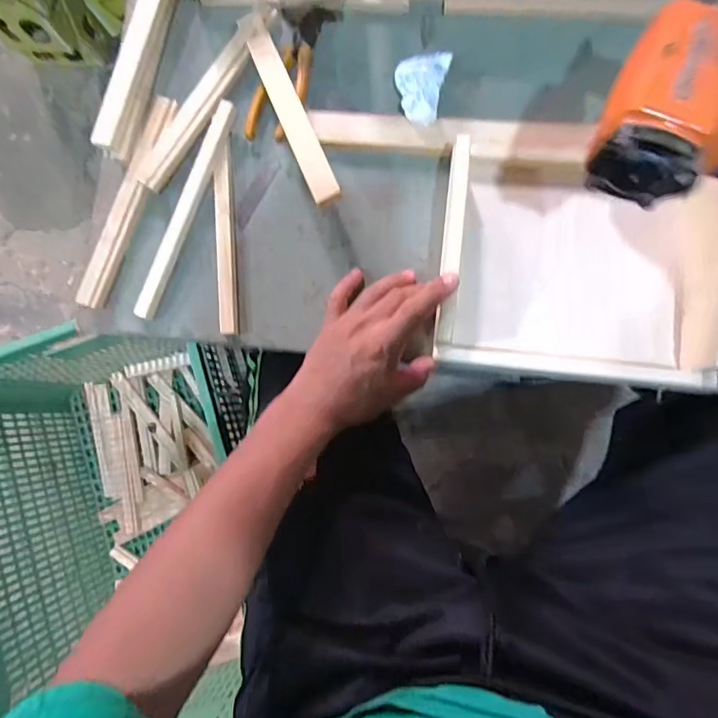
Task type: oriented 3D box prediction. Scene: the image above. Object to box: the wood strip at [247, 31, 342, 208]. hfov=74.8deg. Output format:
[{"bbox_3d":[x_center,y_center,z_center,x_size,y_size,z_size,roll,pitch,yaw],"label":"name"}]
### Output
[{"bbox_3d":[-0.064,-0.230,0.443,0.027,0.005,0.196,-23,77,3],"label":"wood strip"}]

